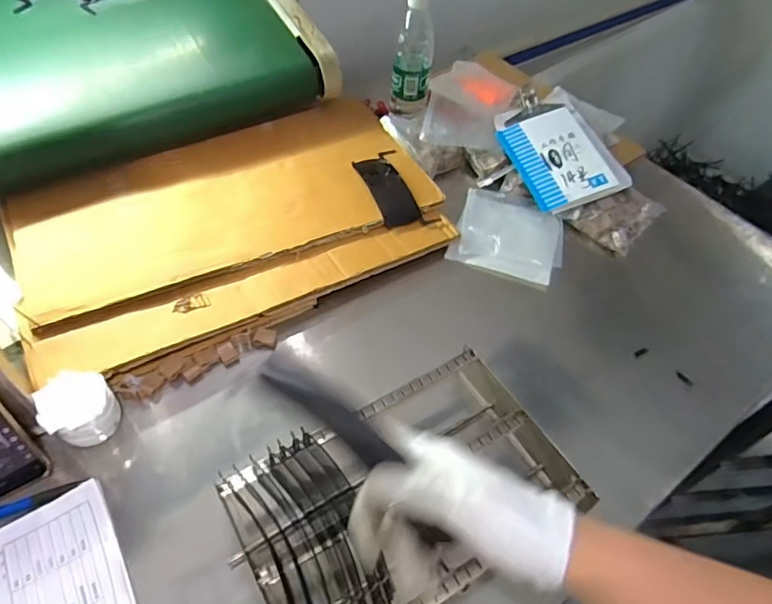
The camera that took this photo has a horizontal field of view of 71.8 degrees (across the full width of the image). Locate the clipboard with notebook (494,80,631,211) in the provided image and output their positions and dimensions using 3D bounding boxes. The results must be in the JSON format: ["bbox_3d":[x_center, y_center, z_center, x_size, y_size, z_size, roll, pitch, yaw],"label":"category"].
[{"bbox_3d":[0.271,-0.255,0.861,0.149,0.020,0.233,-21,64,-4],"label":"clipboard with notebook"}]

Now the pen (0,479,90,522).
[{"bbox_3d":[-0.371,0.205,0.535,0.126,0.016,0.017,-16,54,-16],"label":"pen"}]

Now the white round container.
[{"bbox_3d":[-0.323,0.118,0.569,0.066,0.072,0.061,2,51,-2],"label":"white round container"}]

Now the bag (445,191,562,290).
[{"bbox_3d":[0.184,-0.101,0.800,0.153,0.014,0.176,17,52,9],"label":"bag"}]

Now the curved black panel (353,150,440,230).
[{"bbox_3d":[0.009,-0.175,0.826,0.074,0.013,0.166,-18,55,-17],"label":"curved black panel"}]

